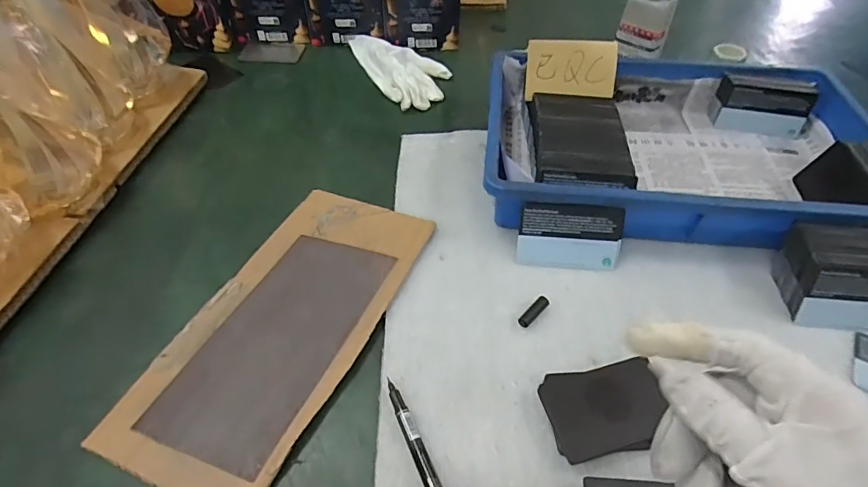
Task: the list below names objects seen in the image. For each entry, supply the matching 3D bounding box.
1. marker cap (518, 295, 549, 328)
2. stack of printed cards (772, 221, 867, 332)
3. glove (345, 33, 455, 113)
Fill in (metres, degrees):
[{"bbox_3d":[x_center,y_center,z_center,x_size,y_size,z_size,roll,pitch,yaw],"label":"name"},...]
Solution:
[{"bbox_3d":[0.080,0.056,0.385,0.031,0.009,0.010,-36,57,-27],"label":"marker cap"},{"bbox_3d":[0.336,0.025,0.383,0.093,0.049,0.067,7,49,7],"label":"stack of printed cards"},{"bbox_3d":[-0.043,-0.245,0.647,0.094,0.023,0.190,-23,52,-18],"label":"glove"}]

